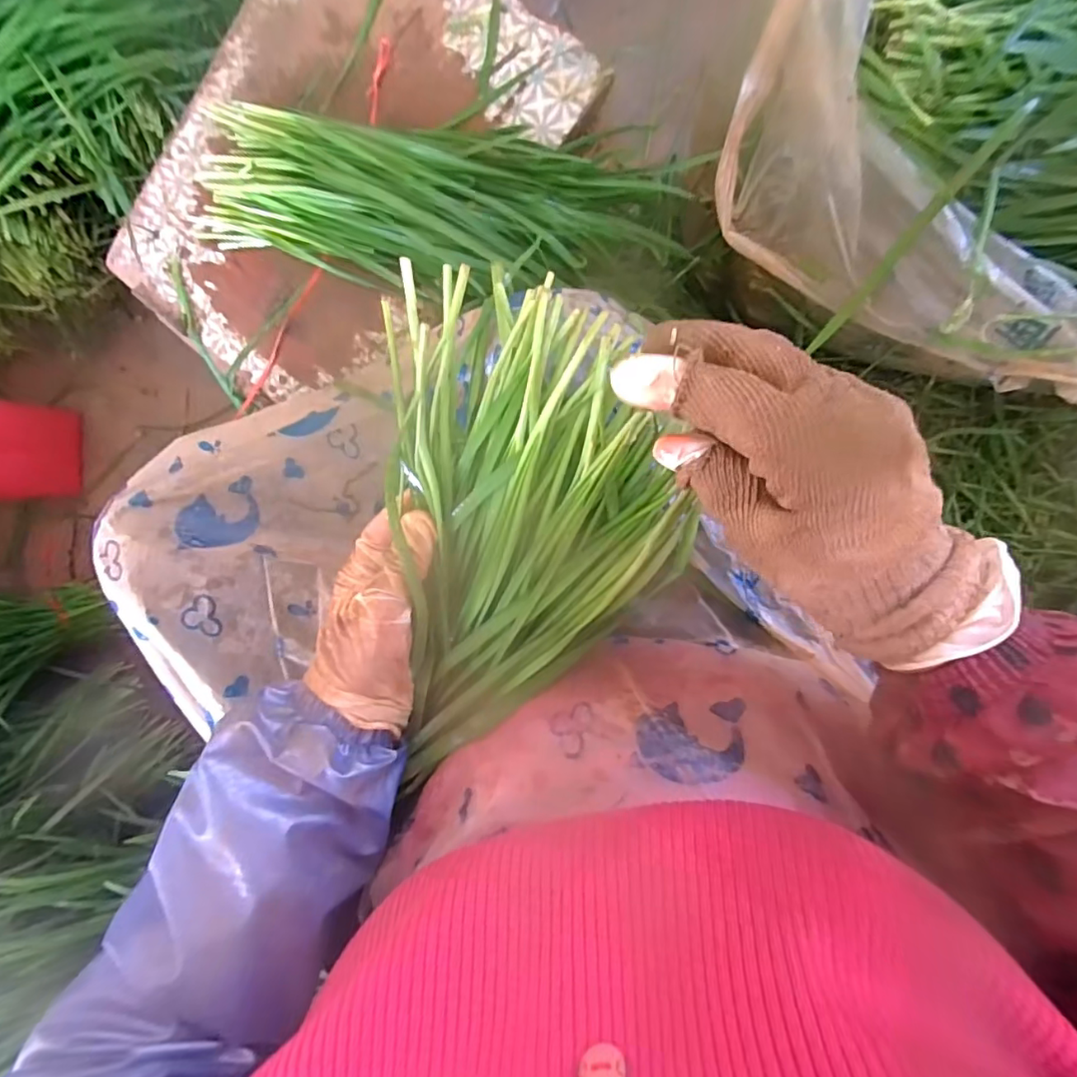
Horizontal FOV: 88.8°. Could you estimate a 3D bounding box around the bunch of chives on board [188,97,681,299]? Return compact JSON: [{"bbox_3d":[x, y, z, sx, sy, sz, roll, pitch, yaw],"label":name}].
[{"bbox_3d":[-0.097,-0.294,0.486,0.433,0.040,0.133,8,98,6],"label":"bunch of chives on board"}]

